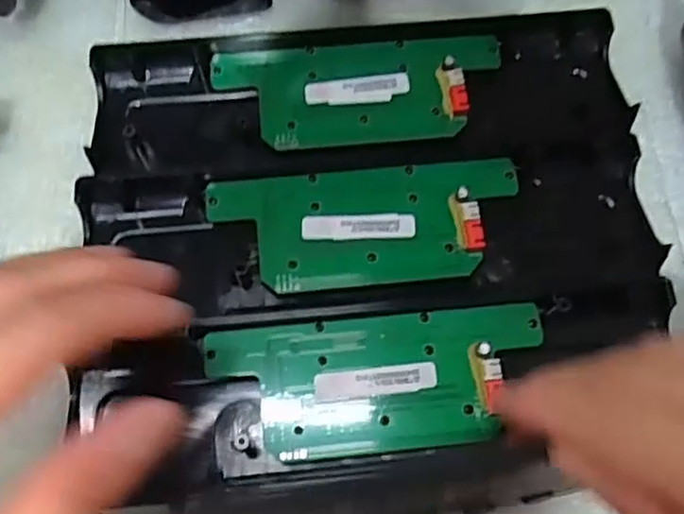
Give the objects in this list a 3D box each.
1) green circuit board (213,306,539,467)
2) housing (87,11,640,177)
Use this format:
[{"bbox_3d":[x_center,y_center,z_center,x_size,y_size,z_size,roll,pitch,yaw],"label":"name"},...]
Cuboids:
[{"bbox_3d":[0.016,0.050,0.270,0.133,0.008,0.054,-5,70,-3],"label":"green circuit board"},{"bbox_3d":[0.009,-0.079,0.323,0.245,0.016,0.075,-5,70,-3],"label":"housing"}]

